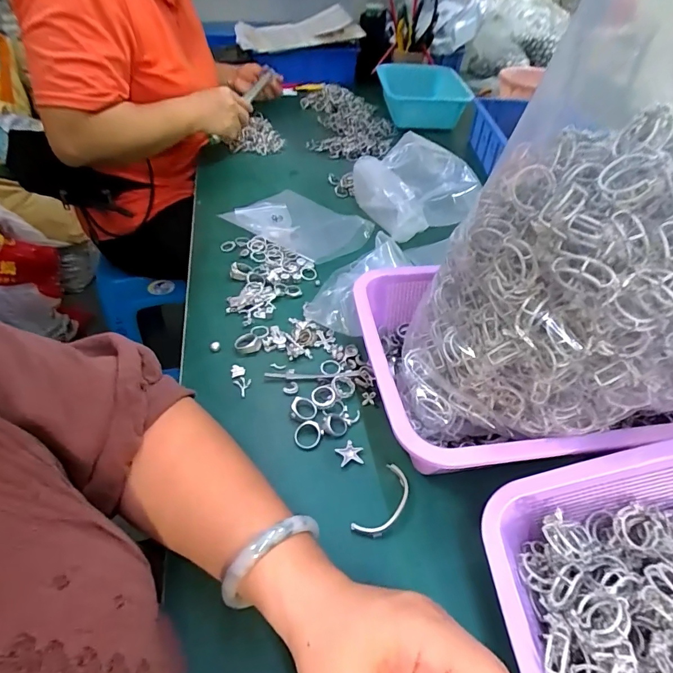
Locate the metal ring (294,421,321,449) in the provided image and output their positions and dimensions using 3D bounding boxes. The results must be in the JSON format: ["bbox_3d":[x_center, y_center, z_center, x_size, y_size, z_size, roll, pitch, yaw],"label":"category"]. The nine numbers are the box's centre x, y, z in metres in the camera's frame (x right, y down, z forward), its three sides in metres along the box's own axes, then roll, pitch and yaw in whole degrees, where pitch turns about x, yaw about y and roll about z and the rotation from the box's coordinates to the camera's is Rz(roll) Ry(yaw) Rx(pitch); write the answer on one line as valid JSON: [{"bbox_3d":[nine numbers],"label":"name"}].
[{"bbox_3d":[-0.026,0.088,0.377,0.024,0.006,0.024,1,45,-1],"label":"metal ring"}]

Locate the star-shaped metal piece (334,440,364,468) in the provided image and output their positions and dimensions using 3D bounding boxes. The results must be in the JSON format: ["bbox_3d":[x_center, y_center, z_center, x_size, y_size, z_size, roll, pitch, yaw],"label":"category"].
[{"bbox_3d":[0.011,0.102,0.370,0.023,0.004,0.022,-7,46,-10],"label":"star-shaped metal piece"}]

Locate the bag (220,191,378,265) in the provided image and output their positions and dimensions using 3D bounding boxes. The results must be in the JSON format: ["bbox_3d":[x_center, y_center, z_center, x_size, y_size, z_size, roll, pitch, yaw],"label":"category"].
[{"bbox_3d":[-0.056,-0.168,0.620,0.196,0.024,0.136,32,52,26],"label":"bag"}]

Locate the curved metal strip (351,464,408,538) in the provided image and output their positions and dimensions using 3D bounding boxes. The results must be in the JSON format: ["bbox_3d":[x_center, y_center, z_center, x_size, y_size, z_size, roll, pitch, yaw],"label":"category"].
[{"bbox_3d":[0.039,0.133,0.338,0.027,0.006,0.064,25,49,21],"label":"curved metal strip"}]

